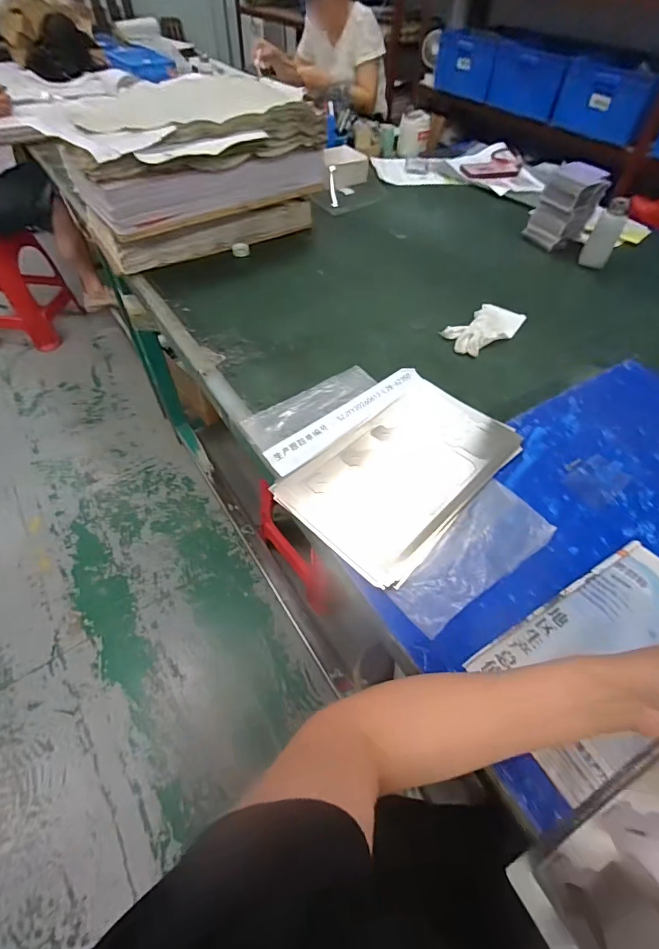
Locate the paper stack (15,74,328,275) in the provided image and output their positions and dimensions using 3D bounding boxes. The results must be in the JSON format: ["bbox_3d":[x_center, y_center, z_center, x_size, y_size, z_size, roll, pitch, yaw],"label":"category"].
[{"bbox_3d":[-0.272,-0.619,0.859,0.452,0.232,0.268,-32,61,-21],"label":"paper stack"}]

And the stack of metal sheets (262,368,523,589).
[{"bbox_3d":[0.088,-0.029,0.571,0.239,0.017,0.322,38,63,23],"label":"stack of metal sheets"}]

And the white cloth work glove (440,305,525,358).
[{"bbox_3d":[0.281,-0.267,0.752,0.170,0.015,0.087,-37,63,-24],"label":"white cloth work glove"}]

